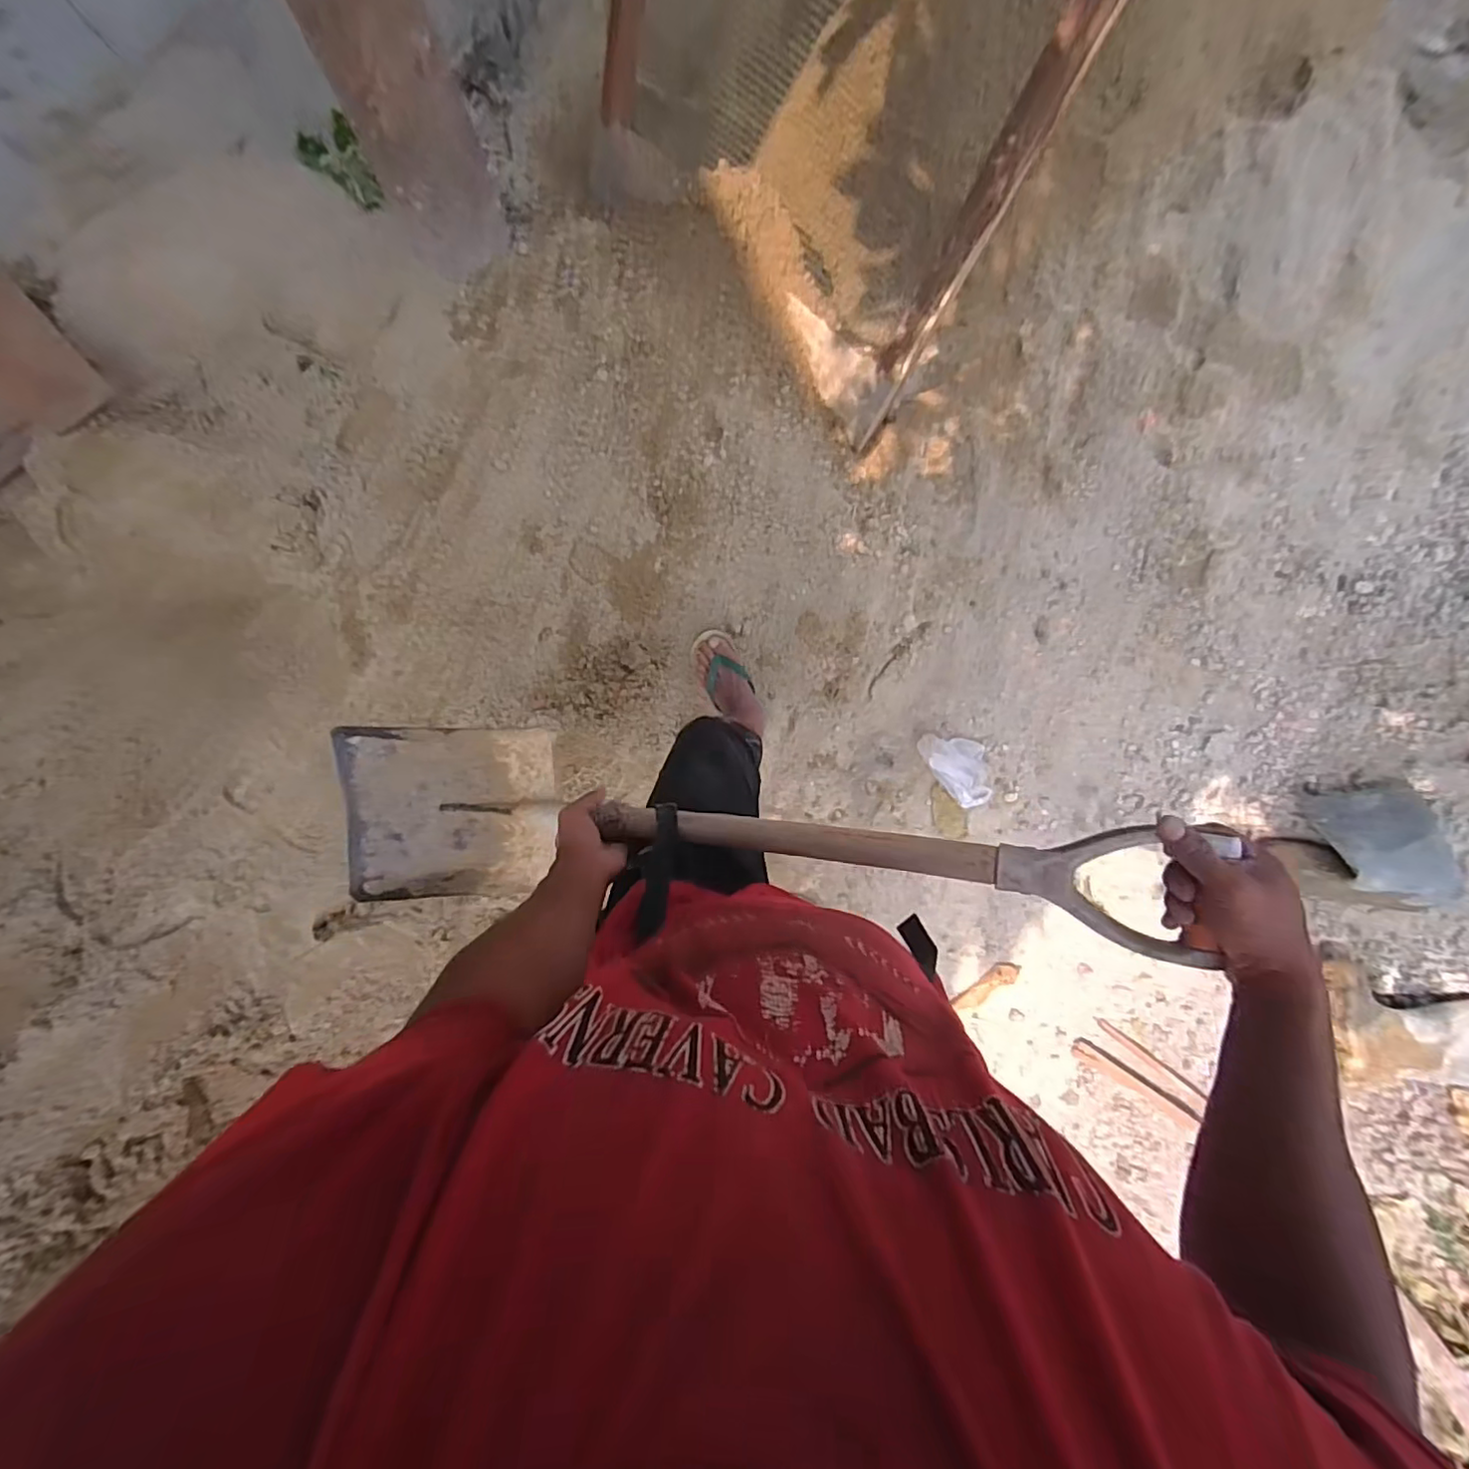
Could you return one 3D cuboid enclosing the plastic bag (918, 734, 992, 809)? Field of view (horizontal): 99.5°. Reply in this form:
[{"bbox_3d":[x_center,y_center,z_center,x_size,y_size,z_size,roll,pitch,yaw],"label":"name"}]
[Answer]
[{"bbox_3d":[0.501,0.069,1.379,0.115,0.073,0.191,-34,82,1],"label":"plastic bag"}]

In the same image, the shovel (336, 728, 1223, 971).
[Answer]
[{"bbox_3d":[-0.071,0.122,0.676,0.934,0.125,0.224,3,84,24],"label":"shovel"}]

